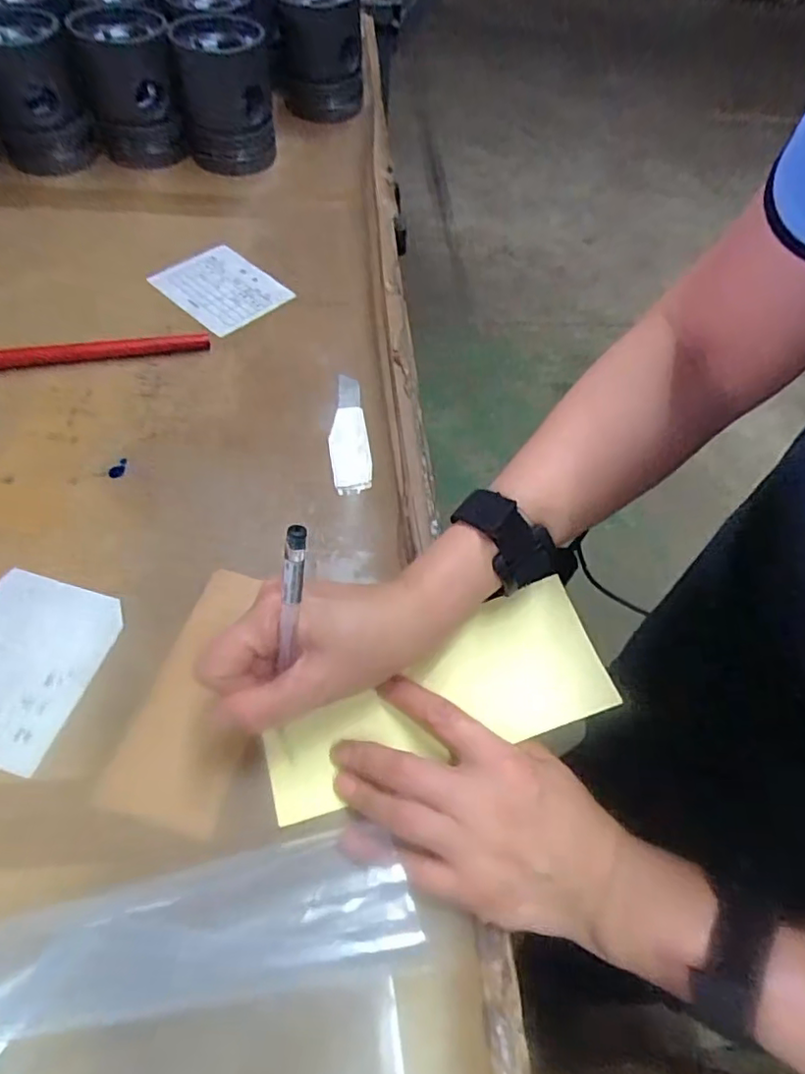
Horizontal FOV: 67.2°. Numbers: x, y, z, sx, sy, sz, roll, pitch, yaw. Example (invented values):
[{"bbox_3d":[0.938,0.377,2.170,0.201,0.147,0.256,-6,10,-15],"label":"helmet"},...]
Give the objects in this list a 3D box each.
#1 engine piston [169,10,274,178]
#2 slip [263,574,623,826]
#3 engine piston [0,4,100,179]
[{"bbox_3d":[-0.195,-0.492,0.664,0.092,0.108,0.088,-5,57,-6],"label":"engine piston"},{"bbox_3d":[0.018,0.090,0.335,0.189,0.011,0.074,-21,59,-4],"label":"slip"},{"bbox_3d":[-0.376,-0.451,0.616,0.092,0.125,0.083,-5,57,-6],"label":"engine piston"}]

